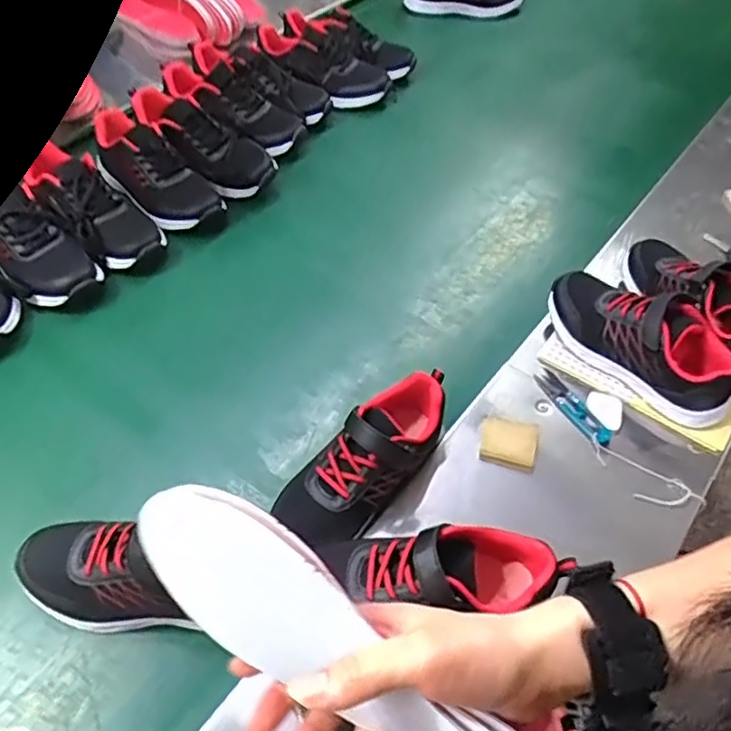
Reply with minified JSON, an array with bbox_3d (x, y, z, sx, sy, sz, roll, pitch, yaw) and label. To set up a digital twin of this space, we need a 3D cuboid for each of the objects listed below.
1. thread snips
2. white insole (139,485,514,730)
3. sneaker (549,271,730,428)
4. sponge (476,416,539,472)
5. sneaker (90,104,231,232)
[{"bbox_3d":[0.225,0.043,0.693,0.030,0.006,0.104,-22,56,-20],"label":"thread snips"},{"bbox_3d":[-0.011,0.138,0.301,0.225,0.082,0.016,40,32,-1],"label":"white insole"},{"bbox_3d":[0.297,-0.031,0.691,0.084,0.095,0.219,-36,60,-27],"label":"sneaker"},{"bbox_3d":[0.149,0.078,0.663,0.058,0.018,0.053,14,52,7],"label":"sponge"},{"bbox_3d":[-0.314,-0.280,0.921,0.099,0.085,0.245,-36,62,-27],"label":"sneaker"}]

